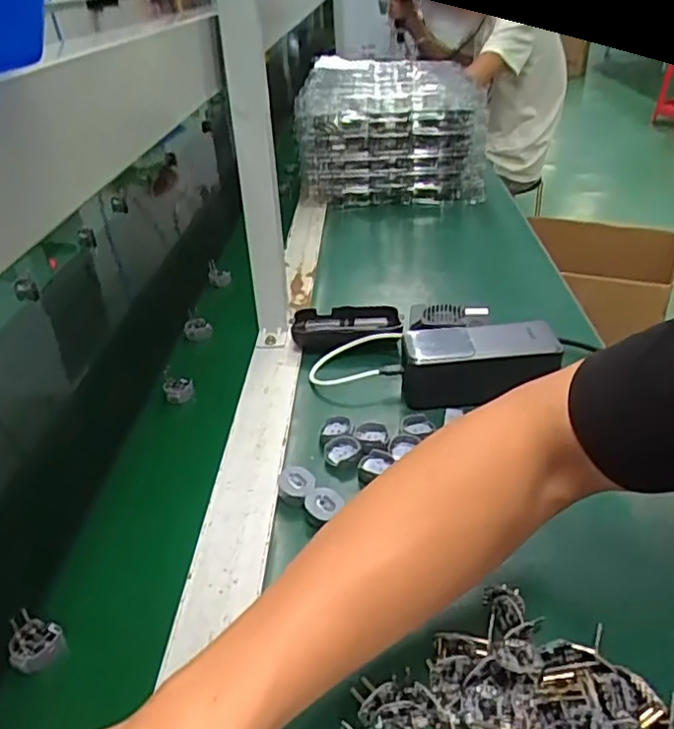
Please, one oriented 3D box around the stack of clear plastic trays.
[{"bbox_3d":[0.089,-0.400,1.063,0.288,0.203,0.223,0,32,4],"label":"stack of clear plastic trays"}]

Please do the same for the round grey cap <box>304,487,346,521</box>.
[{"bbox_3d":[-0.009,0.099,0.448,0.026,0.014,0.023,25,40,36],"label":"round grey cap"}]

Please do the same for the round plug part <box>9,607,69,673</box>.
[{"bbox_3d":[-0.179,0.163,0.376,0.032,0.019,0.028,23,39,34],"label":"round plug part"}]

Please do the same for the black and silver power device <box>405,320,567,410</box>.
[{"bbox_3d":[0.122,-0.001,0.552,0.129,0.054,0.053,-1,32,3],"label":"black and silver power device"}]

